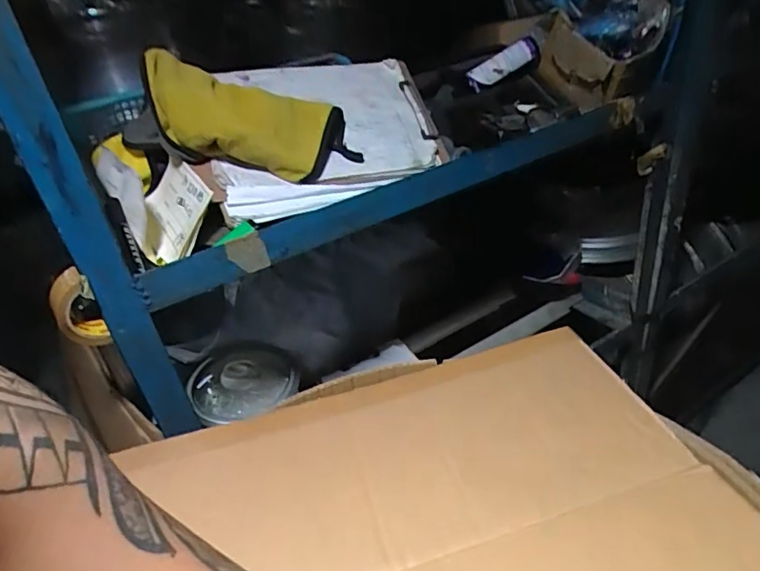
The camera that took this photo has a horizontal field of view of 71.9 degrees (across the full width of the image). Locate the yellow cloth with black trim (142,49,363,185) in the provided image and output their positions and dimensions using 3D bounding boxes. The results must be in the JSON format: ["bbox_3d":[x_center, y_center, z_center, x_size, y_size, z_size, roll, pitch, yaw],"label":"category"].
[{"bbox_3d":[-0.168,-0.213,0.678,0.290,0.057,0.128,18,58,-12],"label":"yellow cloth with black trim"}]

